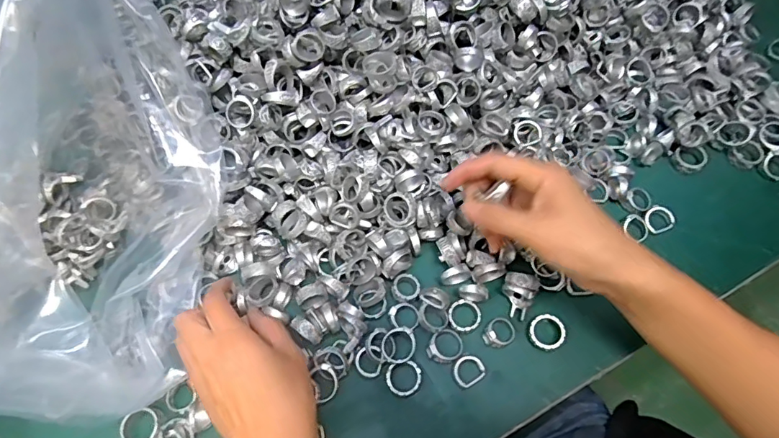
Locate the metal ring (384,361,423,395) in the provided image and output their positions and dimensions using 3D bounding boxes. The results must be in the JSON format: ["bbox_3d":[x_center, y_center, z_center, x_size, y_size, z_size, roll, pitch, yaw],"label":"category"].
[{"bbox_3d":[0.011,0.123,0.368,0.027,0.007,0.024,-16,72,1],"label":"metal ring"}]

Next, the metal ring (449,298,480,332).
[{"bbox_3d":[0.061,0.078,0.385,0.026,0.006,0.025,0,68,0],"label":"metal ring"}]

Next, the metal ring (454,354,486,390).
[{"bbox_3d":[0.062,0.117,0.372,0.024,0.005,0.021,-30,71,-11],"label":"metal ring"}]

